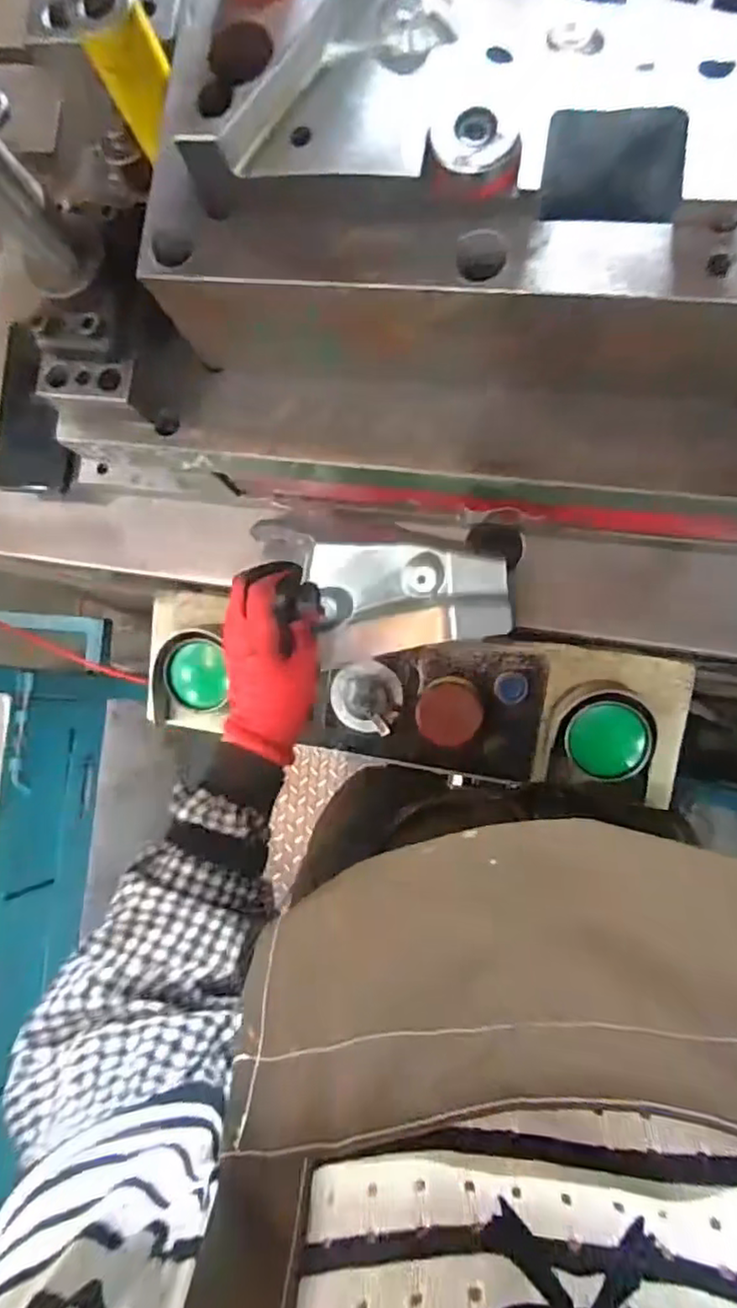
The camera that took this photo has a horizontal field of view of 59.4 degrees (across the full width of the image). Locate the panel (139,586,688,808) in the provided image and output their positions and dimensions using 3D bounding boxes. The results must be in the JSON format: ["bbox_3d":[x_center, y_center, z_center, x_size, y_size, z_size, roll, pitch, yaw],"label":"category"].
[{"bbox_3d":[0.031,0.036,0.606,0.497,0.072,0.141,8,88,9],"label":"panel"}]

